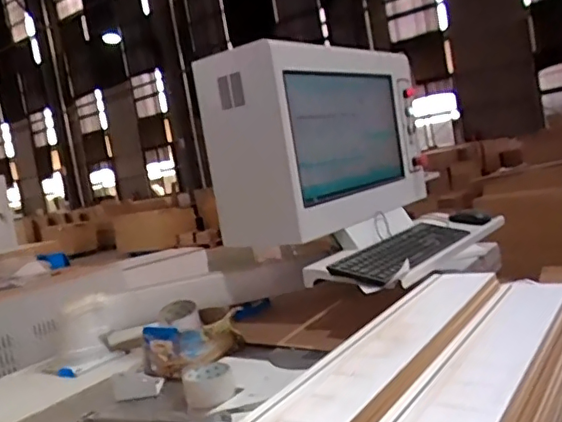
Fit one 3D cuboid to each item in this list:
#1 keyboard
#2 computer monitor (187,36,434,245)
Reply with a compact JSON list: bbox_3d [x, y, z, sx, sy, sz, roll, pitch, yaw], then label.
[{"bbox_3d":[0.260,0.080,1.173,0.405,0.034,0.165,-14,6,-41],"label":"keyboard"},{"bbox_3d":[0.105,-0.168,1.338,0.558,0.366,0.243,-14,6,-44],"label":"computer monitor"}]

